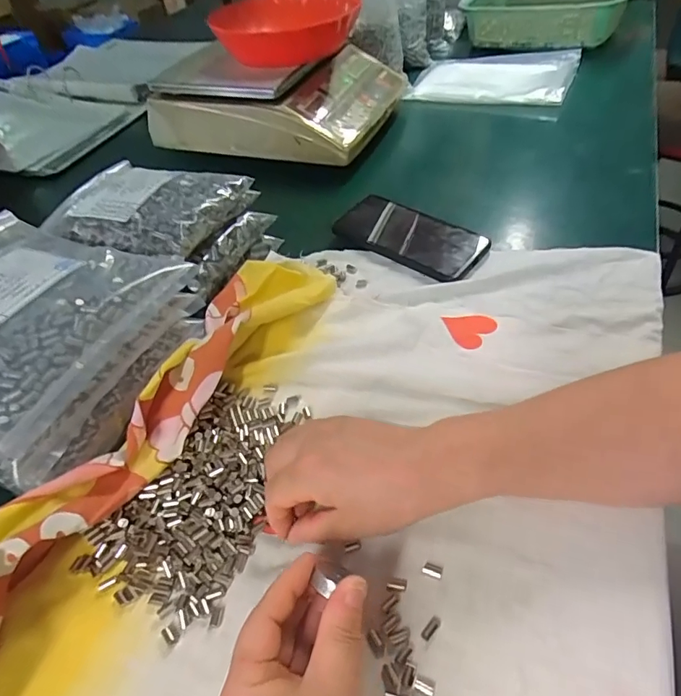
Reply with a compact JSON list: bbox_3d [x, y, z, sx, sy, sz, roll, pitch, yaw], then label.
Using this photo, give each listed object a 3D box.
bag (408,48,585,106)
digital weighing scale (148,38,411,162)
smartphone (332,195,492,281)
[{"bbox_3d":[0.257,-0.462,0.821,0.259,0.035,0.185,16,51,20],"label":"bag"},{"bbox_3d":[-0.093,-0.398,0.742,0.309,0.114,0.309,12,50,17],"label":"digital weighing scale"},{"bbox_3d":[0.074,-0.124,0.523,0.165,0.016,0.079,28,56,28],"label":"smartphone"}]

